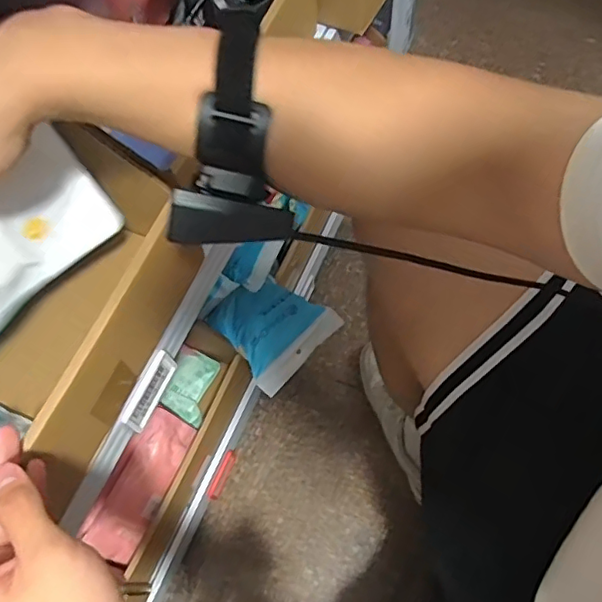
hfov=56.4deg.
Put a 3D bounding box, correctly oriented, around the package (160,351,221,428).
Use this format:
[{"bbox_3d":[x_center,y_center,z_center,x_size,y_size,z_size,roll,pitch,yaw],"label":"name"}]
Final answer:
[{"bbox_3d":[-0.163,0.123,0.821,0.063,0.024,0.098,15,66,11],"label":"package"}]

